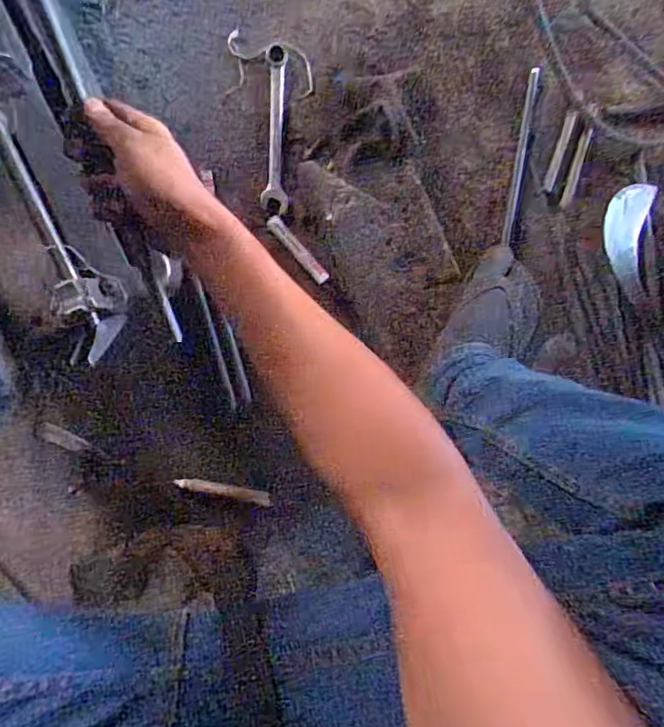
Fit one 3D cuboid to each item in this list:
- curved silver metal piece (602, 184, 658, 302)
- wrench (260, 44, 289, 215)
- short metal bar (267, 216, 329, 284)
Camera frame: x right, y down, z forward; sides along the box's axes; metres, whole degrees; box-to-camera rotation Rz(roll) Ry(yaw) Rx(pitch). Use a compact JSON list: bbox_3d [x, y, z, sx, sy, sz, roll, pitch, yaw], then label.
[{"bbox_3d":[0.379,-0.162,0.722,0.061,0.028,0.163,19,69,-9],"label":"curved silver metal piece"},{"bbox_3d":[-0.067,-0.282,0.683,0.030,0.008,0.195,1,94,-8],"label":"wrench"},{"bbox_3d":[-0.041,-0.139,0.688,0.018,0.011,0.099,-44,99,-3],"label":"short metal bar"}]

